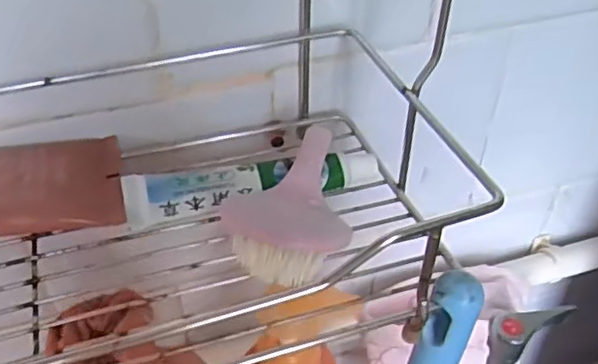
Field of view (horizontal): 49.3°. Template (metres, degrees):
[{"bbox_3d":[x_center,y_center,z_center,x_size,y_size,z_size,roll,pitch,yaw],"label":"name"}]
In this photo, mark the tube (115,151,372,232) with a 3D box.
[{"bbox_3d":[-0.022,0.003,0.318,0.124,0.015,0.027,-5,42,-8],"label":"tube"}]

